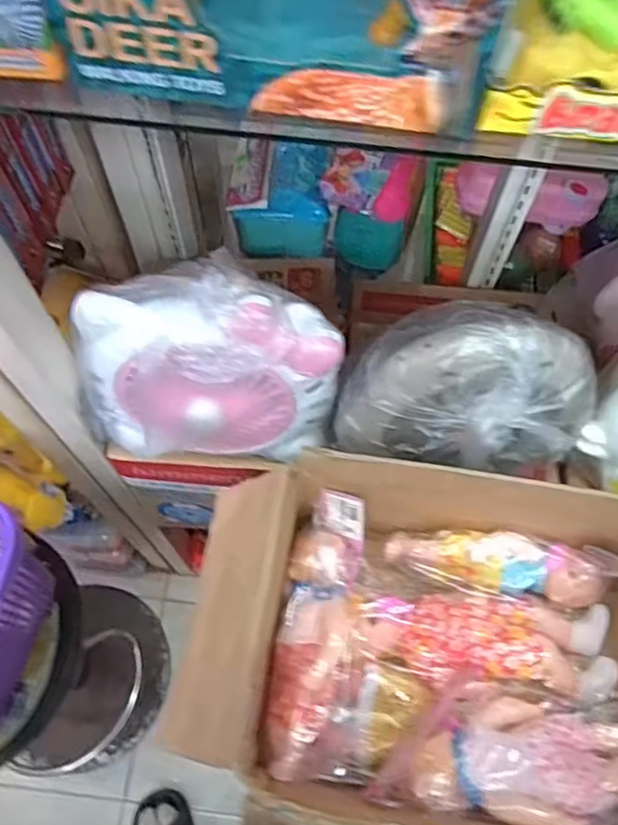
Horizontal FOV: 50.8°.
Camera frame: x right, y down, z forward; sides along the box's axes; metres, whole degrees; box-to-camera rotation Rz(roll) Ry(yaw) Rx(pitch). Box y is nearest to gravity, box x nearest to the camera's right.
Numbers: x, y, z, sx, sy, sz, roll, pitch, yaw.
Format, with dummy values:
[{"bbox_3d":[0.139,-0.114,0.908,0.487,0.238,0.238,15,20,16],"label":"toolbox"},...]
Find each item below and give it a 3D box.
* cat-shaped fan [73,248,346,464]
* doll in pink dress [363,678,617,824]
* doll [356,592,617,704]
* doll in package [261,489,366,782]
[{"bbox_3d":[-0.103,-0.042,0.661,0.253,0.241,0.099,-7,66,-3],"label":"cat-shaped fan"},{"bbox_3d":[0.206,0.337,0.653,0.265,0.079,0.121,7,66,3],"label":"doll in pink dress"},{"bbox_3d":[0.204,0.259,0.742,0.286,0.055,0.098,5,66,2],"label":"doll"},{"bbox_3d":[0.004,0.226,0.681,0.072,0.071,0.273,12,66,5],"label":"doll in package"}]

